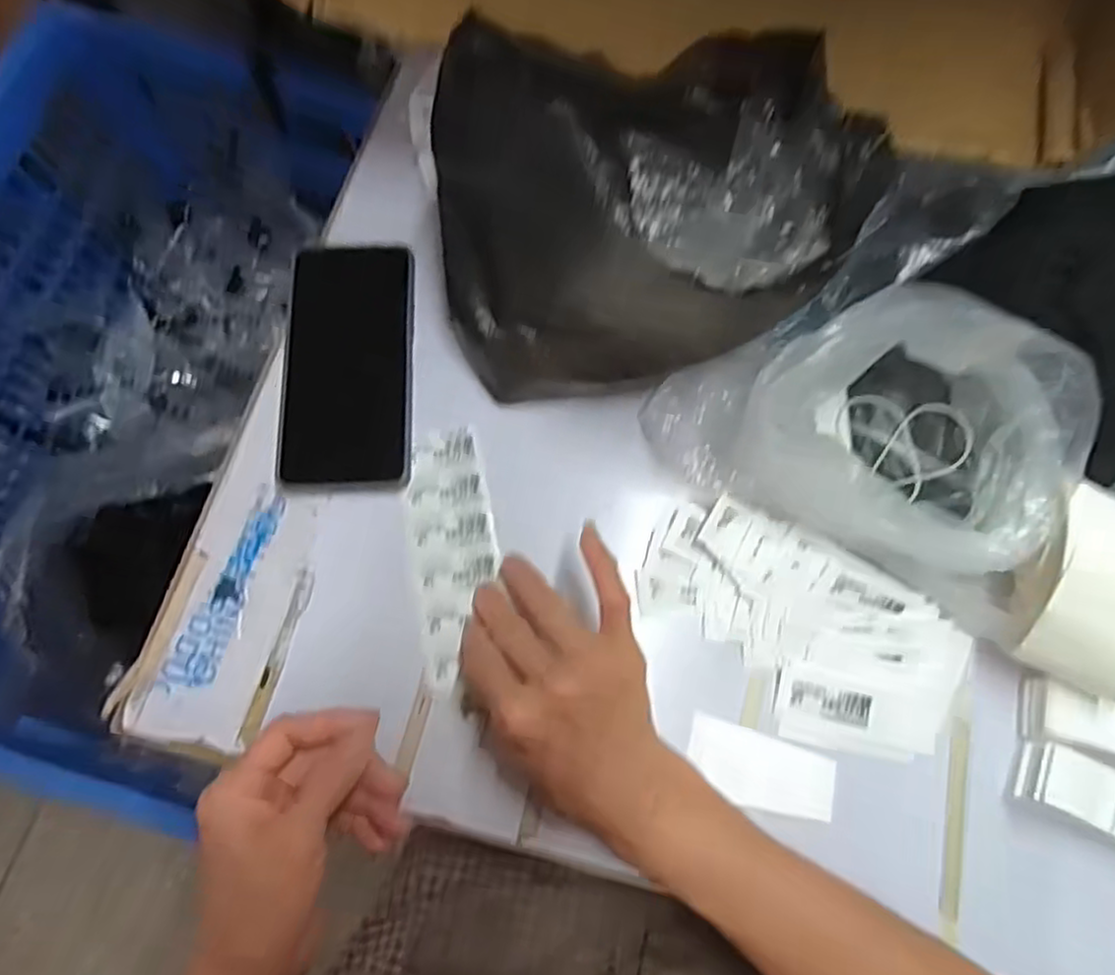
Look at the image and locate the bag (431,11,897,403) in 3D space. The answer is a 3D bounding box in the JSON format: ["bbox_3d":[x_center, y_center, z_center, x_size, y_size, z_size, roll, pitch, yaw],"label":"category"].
[{"bbox_3d":[0.036,-0.131,0.363,0.202,0.155,0.118,8,73,1],"label":"bag"}]

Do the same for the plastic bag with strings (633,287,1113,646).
[{"bbox_3d":[0.171,-0.029,0.373,0.217,0.119,0.114,26,74,6],"label":"plastic bag with strings"}]

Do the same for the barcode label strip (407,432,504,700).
[{"bbox_3d":[-0.060,0.038,0.410,0.048,0.005,0.149,-8,74,-7],"label":"barcode label strip"}]

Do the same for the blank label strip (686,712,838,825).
[{"bbox_3d":[0.113,0.157,0.386,0.080,0.004,0.038,17,79,10],"label":"blank label strip"}]

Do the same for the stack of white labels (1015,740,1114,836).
[{"bbox_3d":[0.286,0.165,0.368,0.076,0.031,0.031,22,74,5],"label":"stack of white labels"}]

